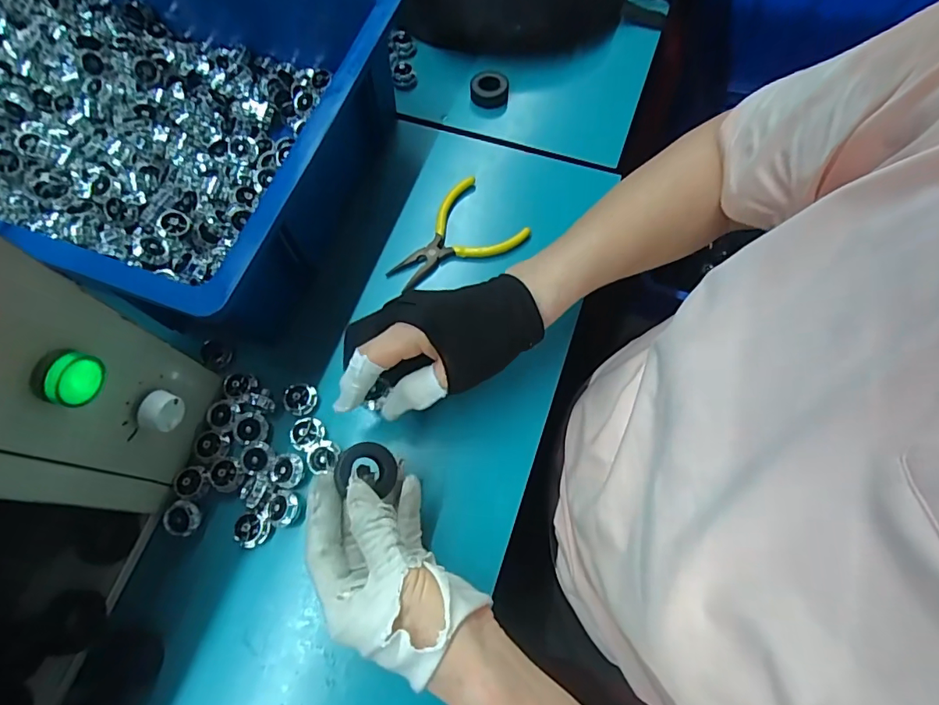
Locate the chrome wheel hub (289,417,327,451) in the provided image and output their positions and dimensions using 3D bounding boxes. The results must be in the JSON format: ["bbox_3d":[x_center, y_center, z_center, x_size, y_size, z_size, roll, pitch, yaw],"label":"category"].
[{"bbox_3d":[-0.122,0.060,0.376,0.026,0.010,0.025,0,68,0],"label":"chrome wheel hub"}]

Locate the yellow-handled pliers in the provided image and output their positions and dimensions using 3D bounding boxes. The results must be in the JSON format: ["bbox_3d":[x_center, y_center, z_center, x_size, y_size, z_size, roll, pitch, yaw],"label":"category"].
[{"bbox_3d":[-0.014,-0.094,0.437,0.116,0.019,0.080,-40,73,-15],"label":"yellow-handled pliers"}]

